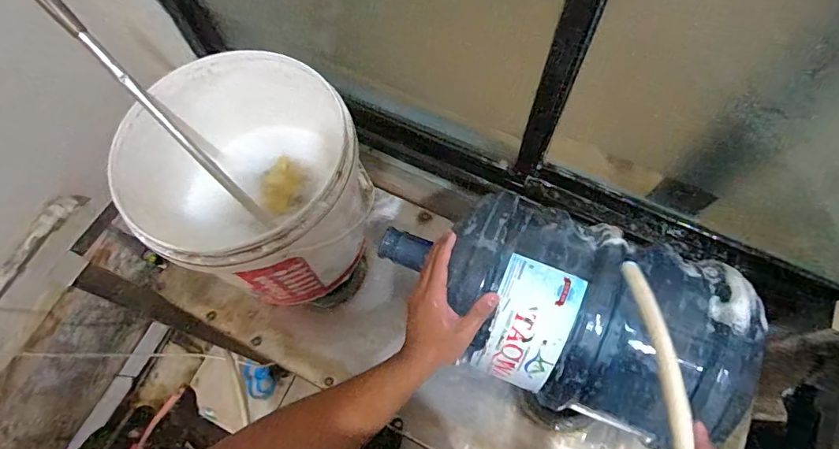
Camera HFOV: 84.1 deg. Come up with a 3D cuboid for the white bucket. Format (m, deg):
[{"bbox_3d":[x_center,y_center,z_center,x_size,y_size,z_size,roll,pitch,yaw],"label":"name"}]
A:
[{"bbox_3d":[-0.235,-0.047,0.733,0.301,0.295,0.299,-1,70,2],"label":"white bucket"}]

